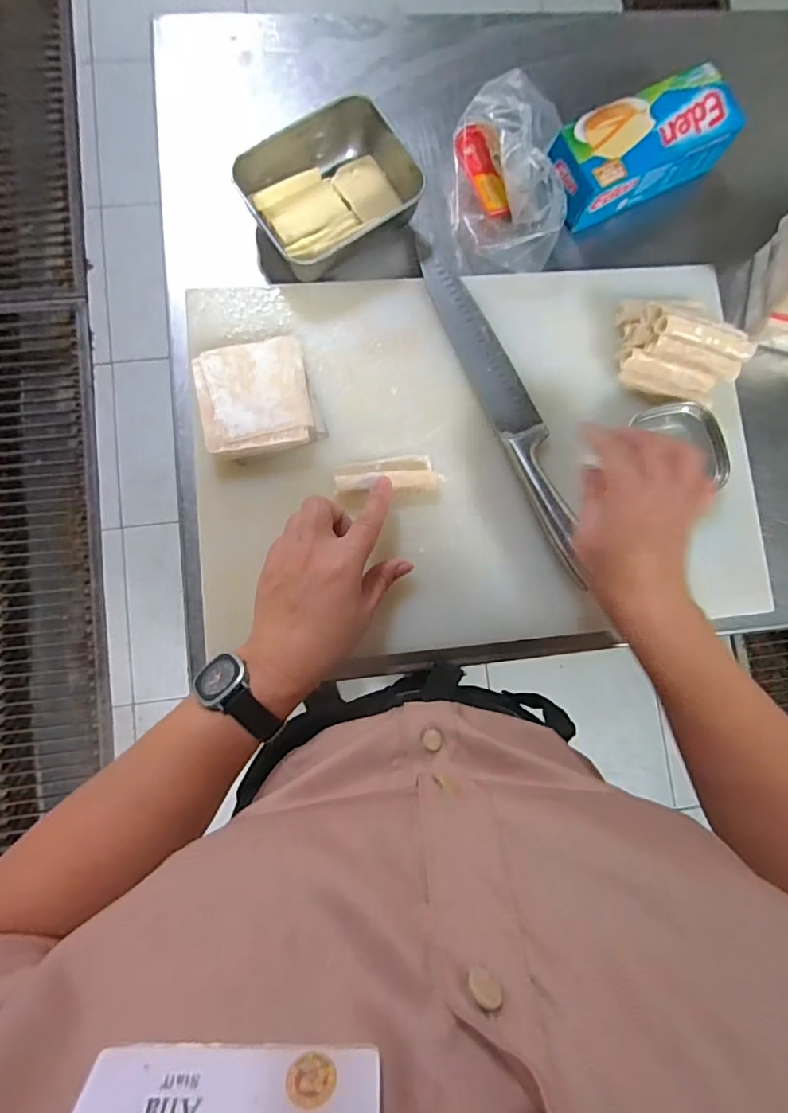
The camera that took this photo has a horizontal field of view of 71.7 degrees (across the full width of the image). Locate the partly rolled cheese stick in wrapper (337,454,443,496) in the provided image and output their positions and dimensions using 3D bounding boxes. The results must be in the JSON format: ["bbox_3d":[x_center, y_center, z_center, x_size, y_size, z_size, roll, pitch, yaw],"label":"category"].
[{"bbox_3d":[-0.003,-0.065,0.428,0.085,0.021,0.030,-4,85,-9],"label":"partly rolled cheese stick in wrapper"}]

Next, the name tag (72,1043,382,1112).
[{"bbox_3d":[-0.041,0.138,0.137,0.074,0.026,0.004,2,106,-1],"label":"name tag"}]

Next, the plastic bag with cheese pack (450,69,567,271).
[{"bbox_3d":[0.096,-0.326,0.463,0.086,0.057,0.174,-1,85,-5],"label":"plastic bag with cheese pack"}]

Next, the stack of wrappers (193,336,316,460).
[{"bbox_3d":[-0.108,-0.122,0.427,0.082,0.022,0.085,-10,86,-6],"label":"stack of wrappers"}]

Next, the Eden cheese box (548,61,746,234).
[{"bbox_3d":[0.213,-0.354,0.482,0.164,0.061,0.068,-29,88,-7],"label":"Eden cheese box"}]

